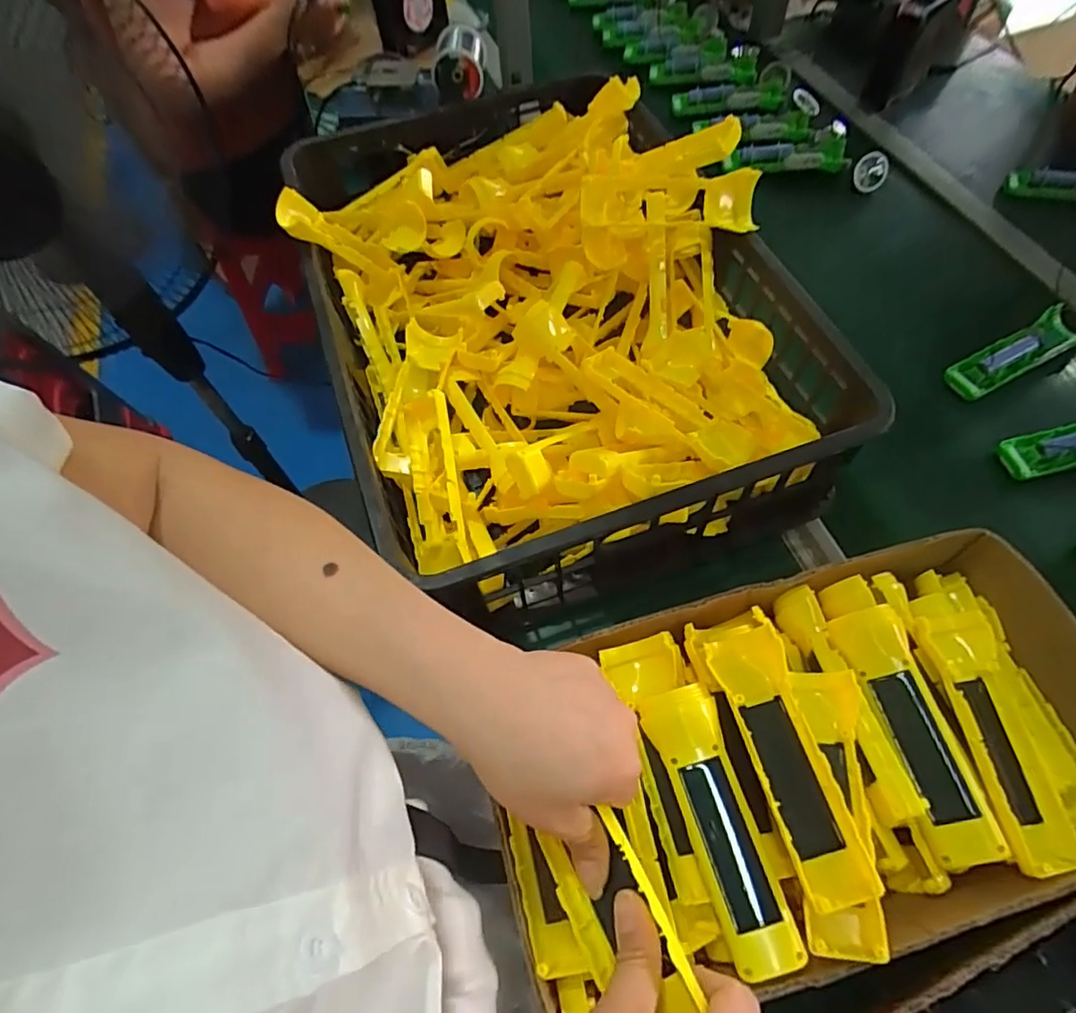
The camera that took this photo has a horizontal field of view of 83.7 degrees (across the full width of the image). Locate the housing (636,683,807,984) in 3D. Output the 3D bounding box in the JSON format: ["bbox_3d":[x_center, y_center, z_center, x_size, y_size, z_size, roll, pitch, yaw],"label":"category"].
[{"bbox_3d":[0.112,0.192,0.365,0.045,0.027,0.157,-16,61,-5],"label":"housing"}]

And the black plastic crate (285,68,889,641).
[{"bbox_3d":[0.000,-0.219,0.611,0.412,0.123,0.610,-16,61,-5],"label":"black plastic crate"}]

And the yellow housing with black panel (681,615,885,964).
[{"bbox_3d":[0.162,0.167,0.385,0.057,0.028,0.203,-16,61,-5],"label":"yellow housing with black panel"}]

